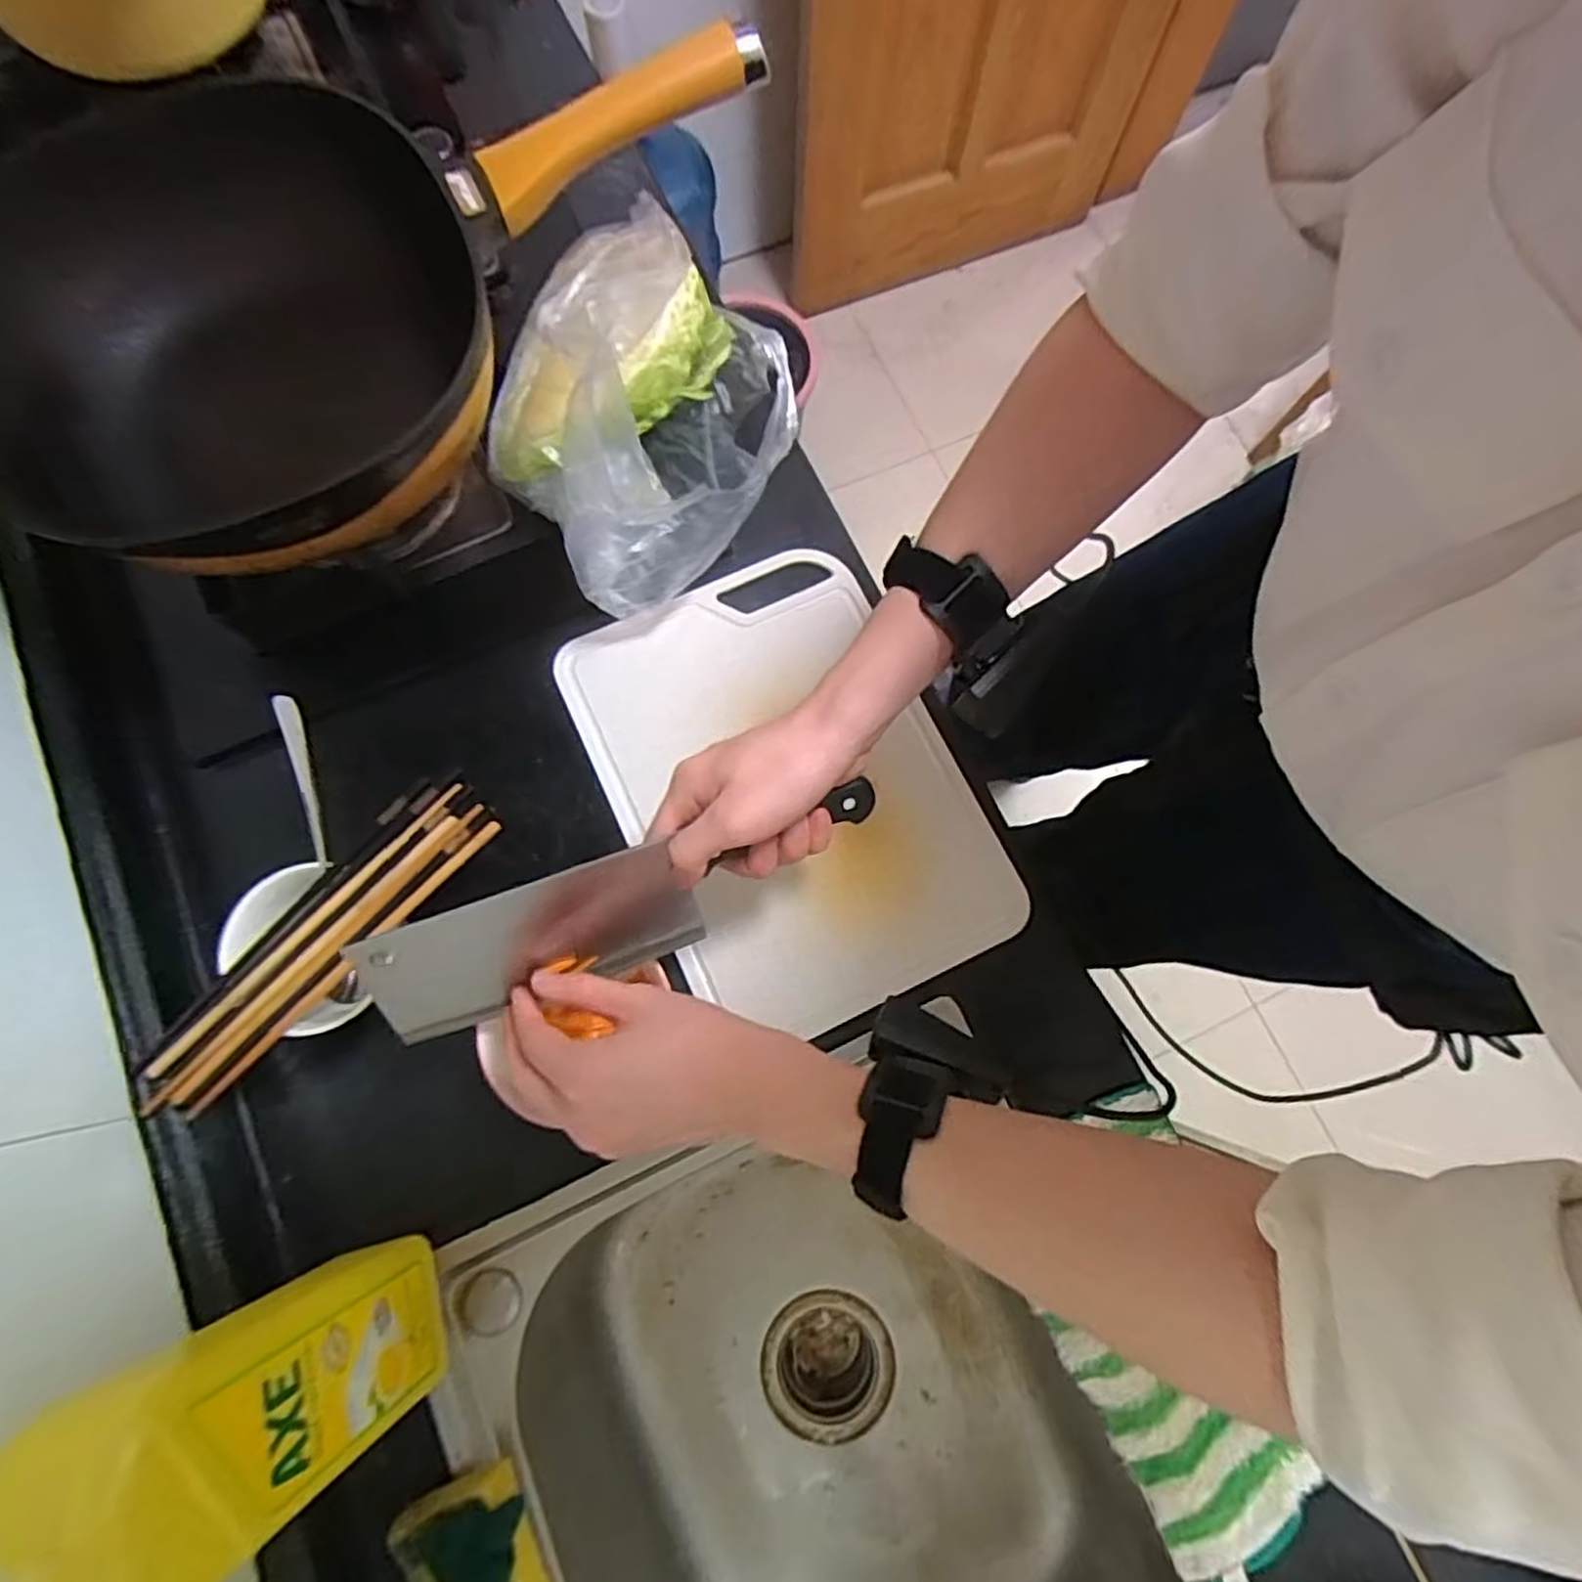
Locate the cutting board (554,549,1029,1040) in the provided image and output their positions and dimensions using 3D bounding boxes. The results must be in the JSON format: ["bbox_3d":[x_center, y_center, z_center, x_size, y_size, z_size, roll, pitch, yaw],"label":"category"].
[{"bbox_3d":[-0.001,-0.007,0.557,0.238,0.017,0.330,-25,77,-12],"label":"cutting board"}]

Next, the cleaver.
[{"bbox_3d":[-0.086,0.066,0.425,0.279,0.020,0.073,-19,120,-12],"label":"cleaver"}]

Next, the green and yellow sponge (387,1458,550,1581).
[{"bbox_3d":[-0.175,0.444,0.422,0.075,0.032,0.100,-20,77,-6],"label":"green and yellow sponge"}]

